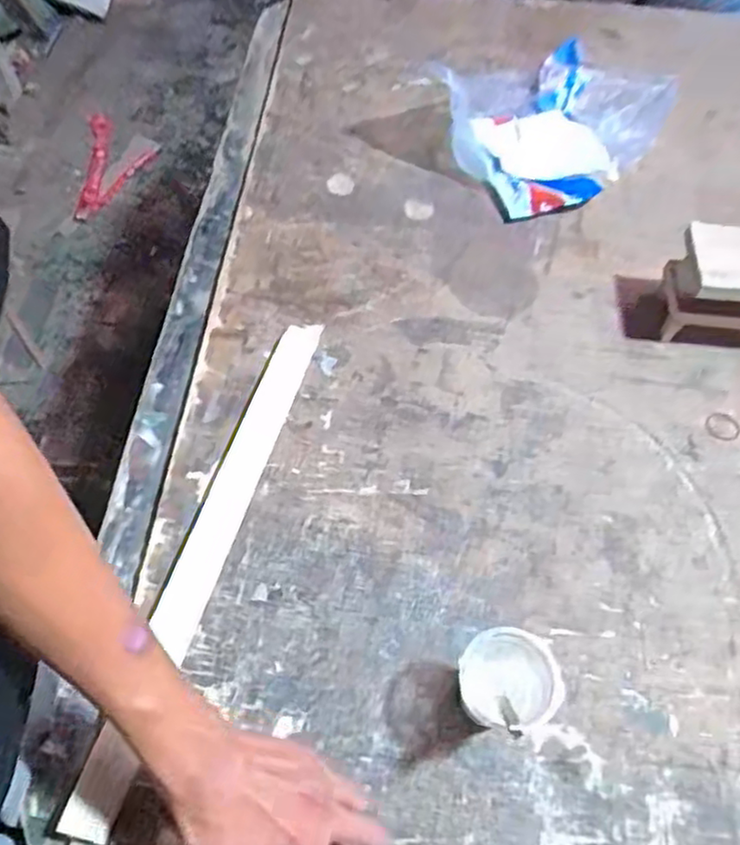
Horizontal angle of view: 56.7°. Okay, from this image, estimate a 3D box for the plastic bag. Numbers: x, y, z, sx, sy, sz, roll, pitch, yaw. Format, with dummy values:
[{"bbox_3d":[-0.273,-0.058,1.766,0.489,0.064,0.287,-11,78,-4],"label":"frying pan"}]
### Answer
[{"bbox_3d":[0.246,-0.409,0.890,0.294,0.077,0.283,-22,65,-13],"label":"plastic bag"}]

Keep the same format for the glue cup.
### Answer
[{"bbox_3d":[0.105,0.202,0.536,0.072,0.080,0.061,15,63,6],"label":"glue cup"}]

